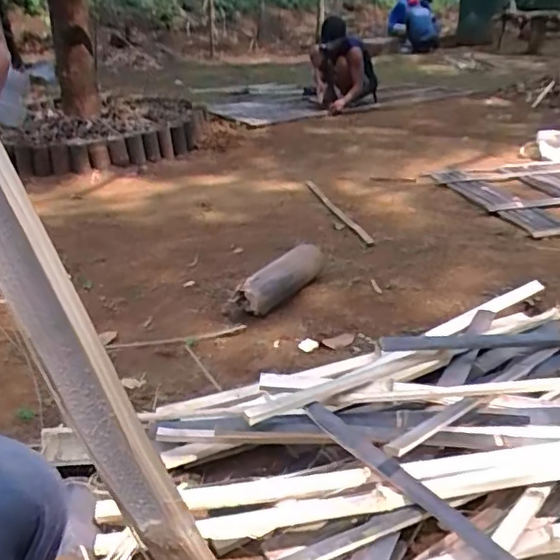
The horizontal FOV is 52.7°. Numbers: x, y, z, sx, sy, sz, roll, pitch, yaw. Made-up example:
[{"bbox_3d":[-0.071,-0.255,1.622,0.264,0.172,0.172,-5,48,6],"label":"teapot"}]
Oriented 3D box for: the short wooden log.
[{"bbox_3d":[0.002,0.009,1.571,0.272,0.110,0.094,-35,37,-31],"label":"short wooden log"}]

